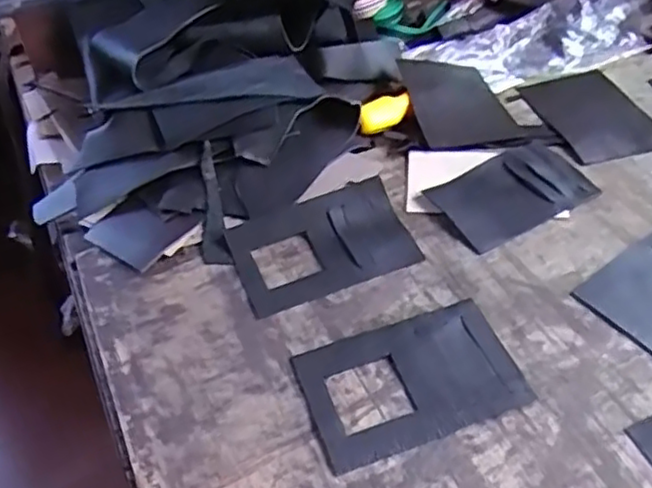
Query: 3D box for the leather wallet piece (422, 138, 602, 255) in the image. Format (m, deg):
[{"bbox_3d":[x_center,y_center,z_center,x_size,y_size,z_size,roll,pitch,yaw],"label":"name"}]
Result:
[{"bbox_3d":[0.150,-0.043,0.550,0.127,0.004,0.080,-25,48,-19],"label":"leather wallet piece"}]

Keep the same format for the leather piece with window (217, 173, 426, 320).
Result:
[{"bbox_3d":[-0.003,0.001,0.521,0.131,0.009,0.092,-20,51,-11],"label":"leather piece with window"}]

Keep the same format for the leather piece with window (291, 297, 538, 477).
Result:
[{"bbox_3d":[0.053,0.085,0.436,0.132,0.004,0.089,-16,46,-12],"label":"leather piece with window"}]

